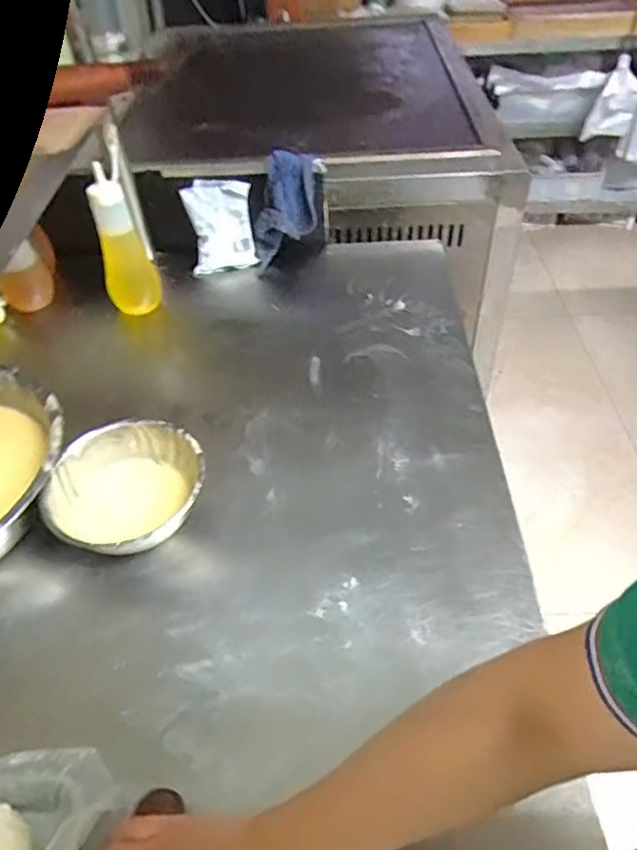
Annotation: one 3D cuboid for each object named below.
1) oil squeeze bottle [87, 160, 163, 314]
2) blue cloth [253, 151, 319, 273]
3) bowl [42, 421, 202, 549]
[{"bbox_3d":[-0.290,-0.264,0.890,0.072,0.201,0.062,-27,50,-21],"label":"oil squeeze bottle"},{"bbox_3d":[-0.054,-0.355,0.997,0.100,0.174,0.034,-2,22,-5],"label":"blue cloth"},{"bbox_3d":[-0.207,0.075,0.658,0.156,0.075,0.161,-2,46,2],"label":"bowl"}]

